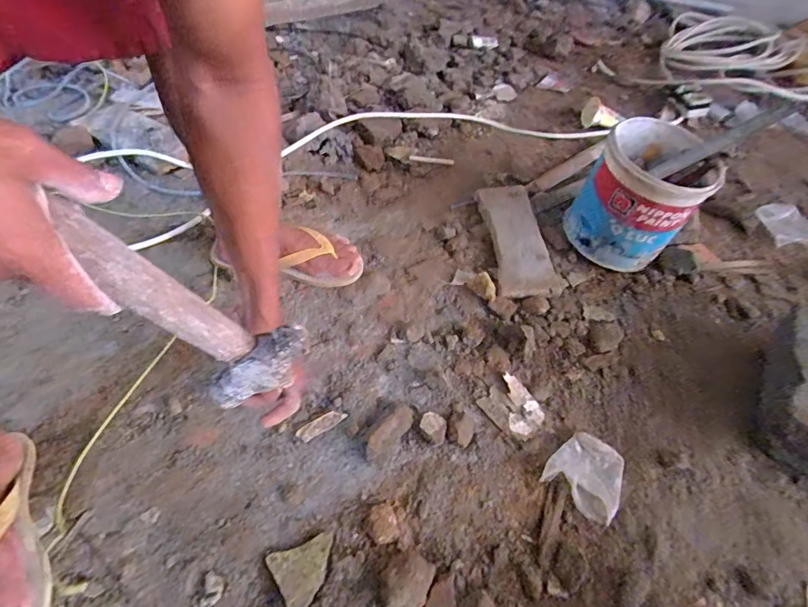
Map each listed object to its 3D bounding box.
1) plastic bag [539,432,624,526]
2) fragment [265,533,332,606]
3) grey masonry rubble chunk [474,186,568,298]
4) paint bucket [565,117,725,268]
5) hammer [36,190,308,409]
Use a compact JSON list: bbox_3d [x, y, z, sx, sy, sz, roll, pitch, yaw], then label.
[{"bbox_3d":[0.224,0.205,0.566,0.085,0.020,0.089,34,56,28],"label":"plastic bag"},{"bbox_3d":[-0.099,0.272,0.480,0.063,0.009,0.061,-27,53,-23],"label":"fragment"},{"bbox_3d":[0.208,-0.125,0.858,0.110,0.034,0.285,-2,47,-1],"label":"grey masonry rubble chunk"},{"bbox_3d":[0.404,-0.184,0.815,0.183,0.210,0.200,0,47,0],"label":"paint bucket"},{"bbox_3d":[-0.198,-0.041,0.259,0.320,0.086,0.033,42,40,-26],"label":"hammer"}]

